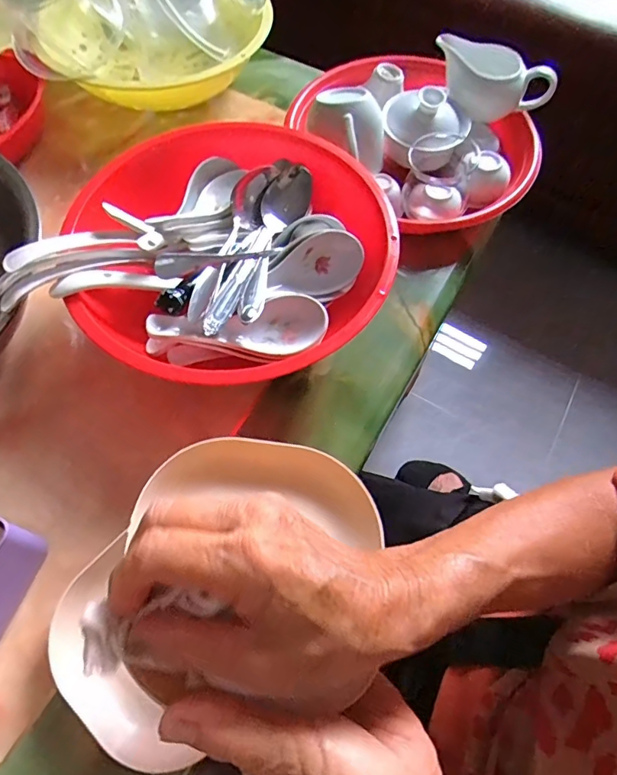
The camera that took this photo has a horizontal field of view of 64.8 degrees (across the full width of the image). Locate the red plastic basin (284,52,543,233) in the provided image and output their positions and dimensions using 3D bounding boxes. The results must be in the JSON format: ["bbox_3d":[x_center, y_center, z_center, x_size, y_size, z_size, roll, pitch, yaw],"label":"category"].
[{"bbox_3d":[0.112,-0.260,0.476,0.215,0.070,0.235,-26,67,-13],"label":"red plastic basin"}]

